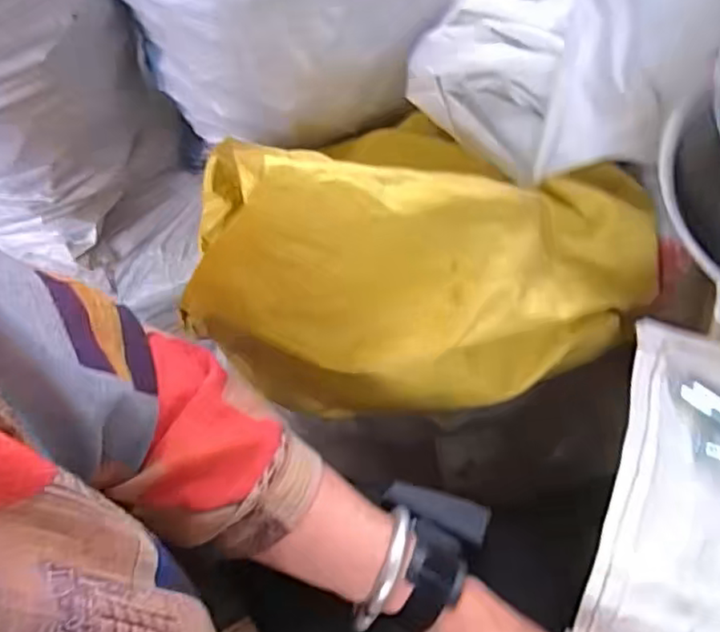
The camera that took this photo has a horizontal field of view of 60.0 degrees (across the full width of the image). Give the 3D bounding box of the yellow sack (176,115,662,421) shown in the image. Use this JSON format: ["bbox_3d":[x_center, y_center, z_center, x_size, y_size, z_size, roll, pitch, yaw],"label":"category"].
[{"bbox_3d":[0.069,-0.017,0.450,0.360,0.226,0.153,-14,75,-4],"label":"yellow sack"}]

